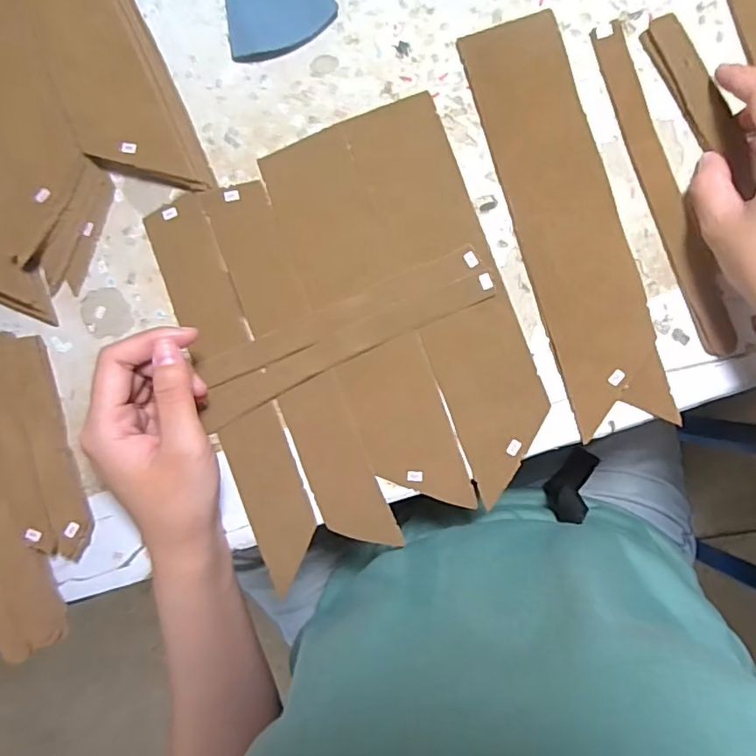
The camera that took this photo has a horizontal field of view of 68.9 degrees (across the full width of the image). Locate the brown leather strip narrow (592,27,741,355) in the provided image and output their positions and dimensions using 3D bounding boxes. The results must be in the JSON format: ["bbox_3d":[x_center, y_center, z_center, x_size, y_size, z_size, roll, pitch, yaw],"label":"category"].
[{"bbox_3d":[0.158,-0.105,0.304,0.019,0.005,0.190,-19,87,12],"label":"brown leather strip narrow"}]

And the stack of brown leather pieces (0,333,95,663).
[{"bbox_3d":[-0.215,0.063,0.328,0.067,0.018,0.192,-15,88,5],"label":"stack of brown leather pieces"}]

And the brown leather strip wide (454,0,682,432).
[{"bbox_3d":[0.107,-0.088,0.309,0.056,0.007,0.231,-17,87,10],"label":"brown leather strip wide"}]

